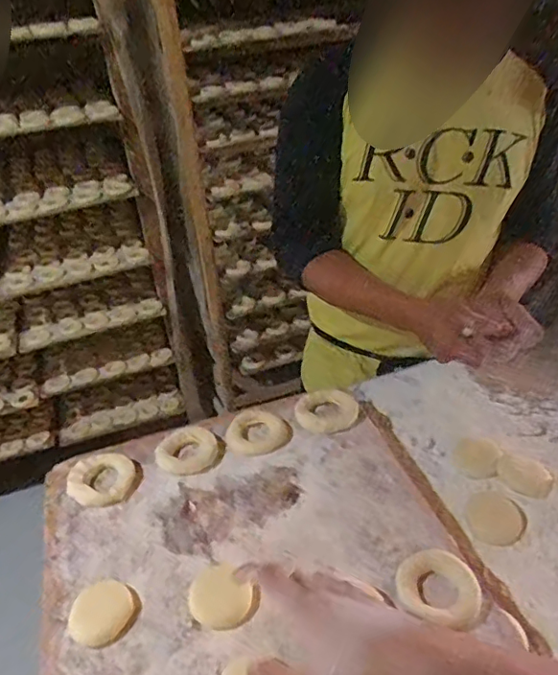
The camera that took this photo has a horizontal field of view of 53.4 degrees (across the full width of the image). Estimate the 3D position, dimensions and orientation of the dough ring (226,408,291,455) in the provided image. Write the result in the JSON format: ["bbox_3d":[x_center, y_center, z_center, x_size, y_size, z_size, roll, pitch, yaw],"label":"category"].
[{"bbox_3d":[-0.029,0.125,0.741,0.079,0.014,0.073,-4,34,3],"label":"dough ring"}]

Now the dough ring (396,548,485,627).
[{"bbox_3d":[0.156,0.243,0.543,0.079,0.014,0.067,5,36,17],"label":"dough ring"}]

